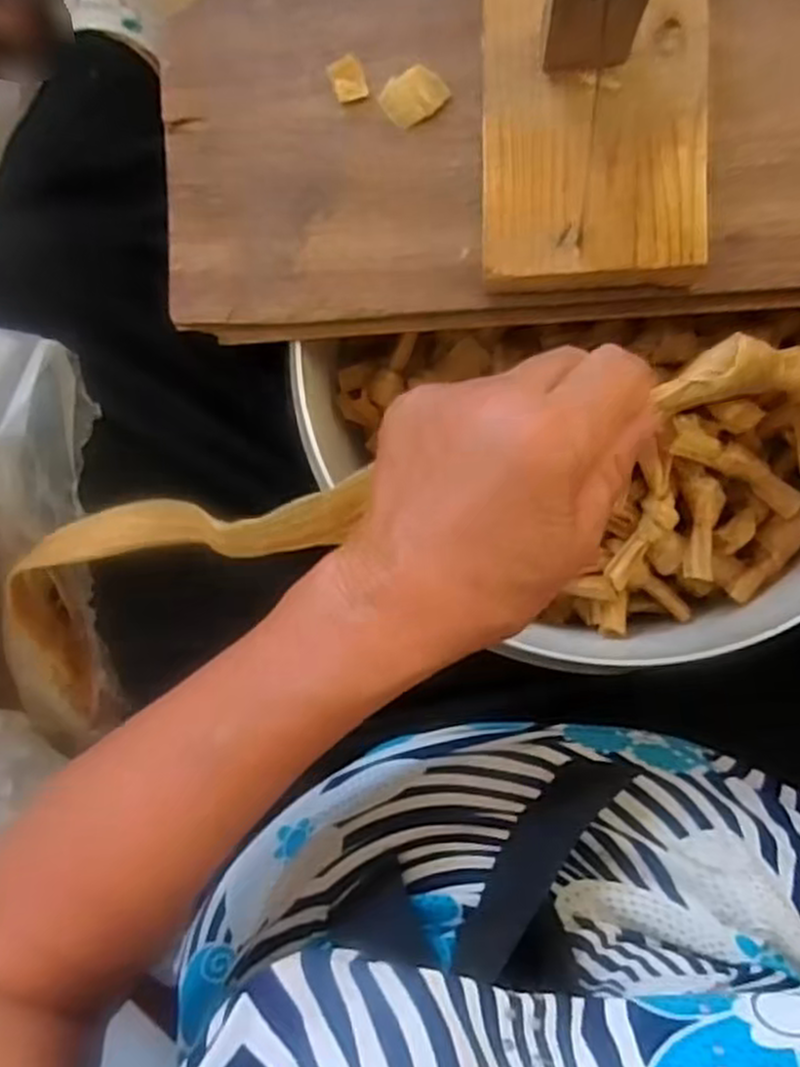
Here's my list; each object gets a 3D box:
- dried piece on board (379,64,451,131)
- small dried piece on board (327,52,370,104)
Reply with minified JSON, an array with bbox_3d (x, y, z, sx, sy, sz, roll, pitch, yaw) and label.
[{"bbox_3d":[0.007,-0.191,0.337,0.027,0.006,0.020,-26,89,5],"label":"dried piece on board"},{"bbox_3d":[-0.023,-0.199,0.340,0.014,0.005,0.019,-20,90,5],"label":"small dried piece on board"}]

